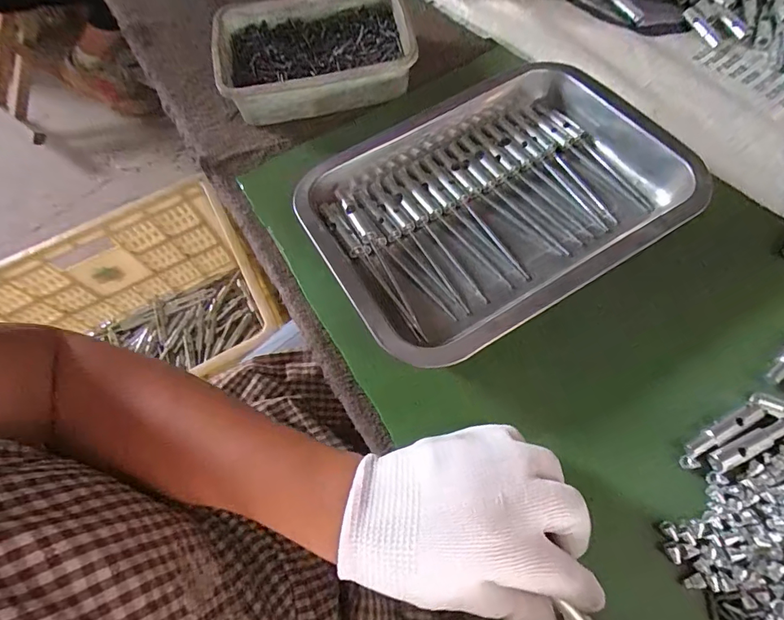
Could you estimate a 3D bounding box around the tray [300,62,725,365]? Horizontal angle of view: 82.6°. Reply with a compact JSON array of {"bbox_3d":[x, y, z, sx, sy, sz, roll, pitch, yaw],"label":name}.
[{"bbox_3d":[0.073,-0.083,0.325,0.254,0.034,0.185,-30,67,-8],"label":"tray"}]

